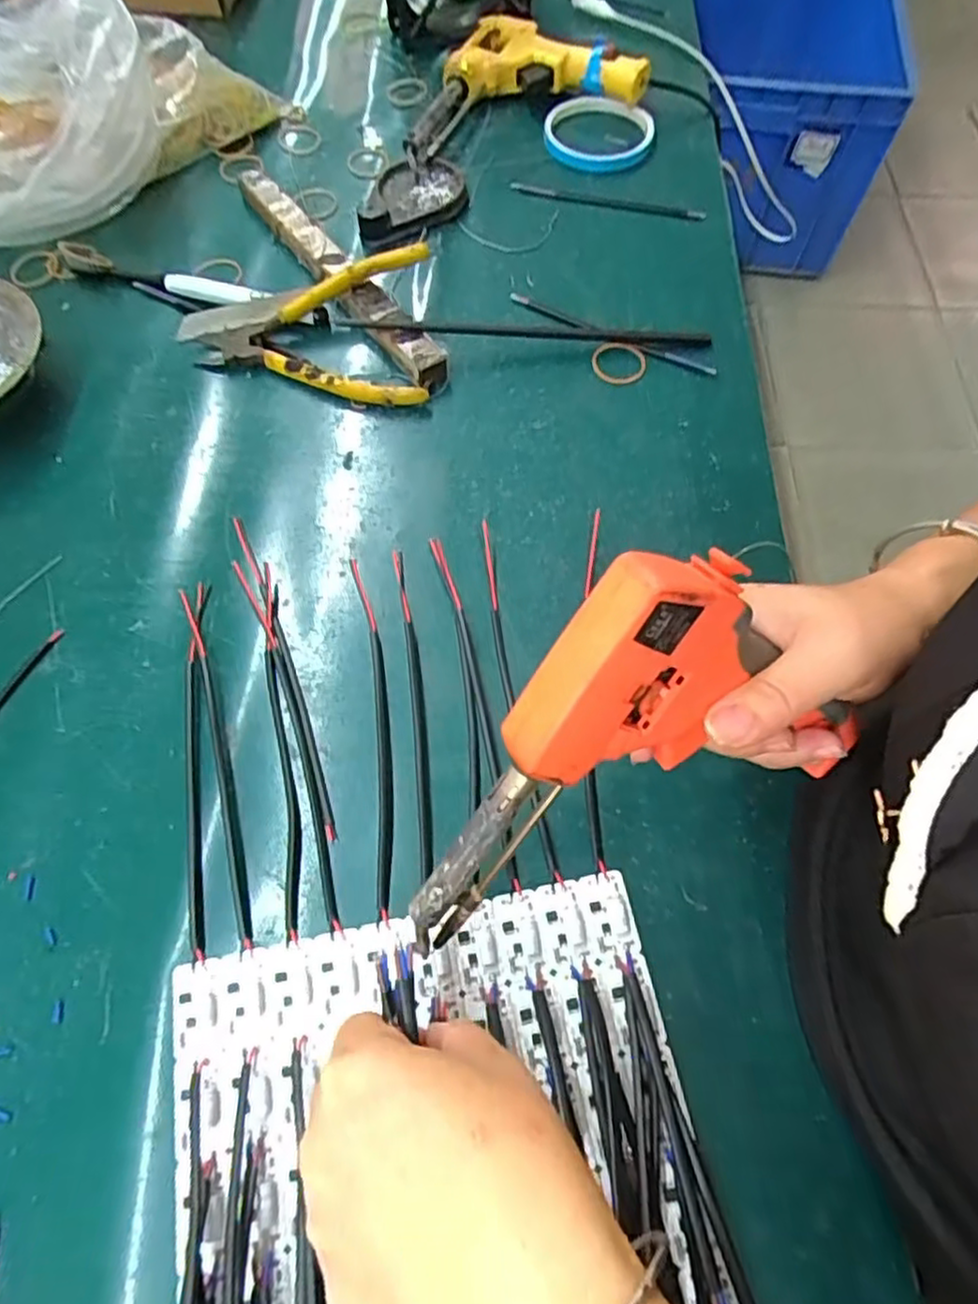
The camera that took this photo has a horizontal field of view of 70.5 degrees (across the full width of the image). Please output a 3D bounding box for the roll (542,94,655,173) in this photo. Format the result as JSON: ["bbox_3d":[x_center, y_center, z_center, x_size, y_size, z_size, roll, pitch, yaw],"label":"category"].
[{"bbox_3d":[0.088,-0.407,0.545,0.087,0.012,0.093,0,65,-1],"label":"roll"}]

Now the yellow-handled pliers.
[{"bbox_3d":[-0.118,-0.205,0.434,0.154,0.042,0.100,1,65,0],"label":"yellow-handled pliers"}]

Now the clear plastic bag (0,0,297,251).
[{"bbox_3d":[-0.269,-0.359,0.466,0.253,0.122,0.116,-22,67,-11],"label":"clear plastic bag"}]

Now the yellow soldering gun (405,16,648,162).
[{"bbox_3d":[0.014,-0.460,0.552,0.216,0.031,0.109,-26,68,-12],"label":"yellow soldering gun"}]

